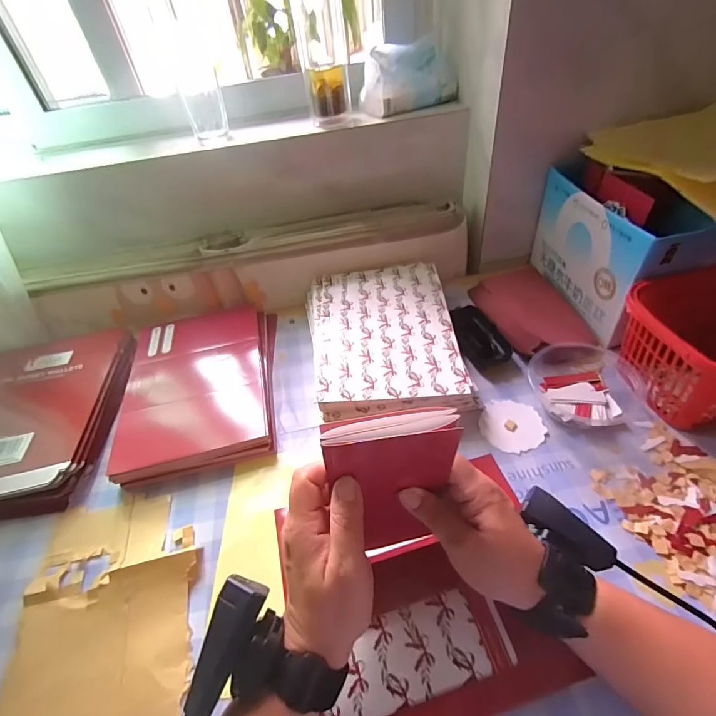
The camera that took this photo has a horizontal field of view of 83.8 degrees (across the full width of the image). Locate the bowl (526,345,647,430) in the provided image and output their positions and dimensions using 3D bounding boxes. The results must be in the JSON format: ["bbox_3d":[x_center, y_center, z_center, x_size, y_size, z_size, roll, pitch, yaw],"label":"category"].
[{"bbox_3d":[0.265,0.028,0.465,0.112,0.037,0.116,-4,47,4],"label":"bowl"}]

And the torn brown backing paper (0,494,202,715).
[{"bbox_3d":[-0.223,0.233,0.353,0.152,0.010,0.232,-13,47,-5],"label":"torn brown backing paper"}]

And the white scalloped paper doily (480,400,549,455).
[{"bbox_3d":[0.176,0.077,0.455,0.068,0.004,0.068,17,52,29],"label":"white scalloped paper doily"}]

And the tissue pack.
[{"bbox_3d":[0.077,-0.422,0.599,0.126,0.075,0.084,-29,48,-20],"label":"tissue pack"}]

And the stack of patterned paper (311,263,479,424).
[{"bbox_3d":[0.033,-0.032,0.544,0.187,0.045,0.258,-9,47,-2],"label":"stack of patterned paper"}]

